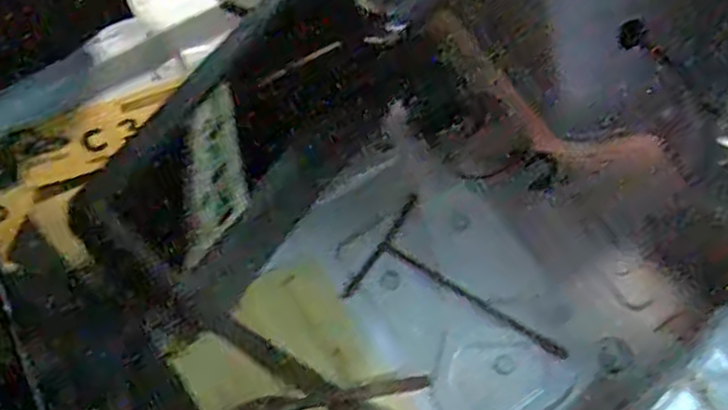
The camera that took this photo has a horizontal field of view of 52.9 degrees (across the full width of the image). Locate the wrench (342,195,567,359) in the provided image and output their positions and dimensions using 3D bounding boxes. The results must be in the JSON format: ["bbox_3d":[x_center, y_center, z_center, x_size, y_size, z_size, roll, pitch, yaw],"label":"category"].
[{"bbox_3d":[0.147,0.133,1.054,0.306,0.037,0.180,33,73,11],"label":"wrench"}]

